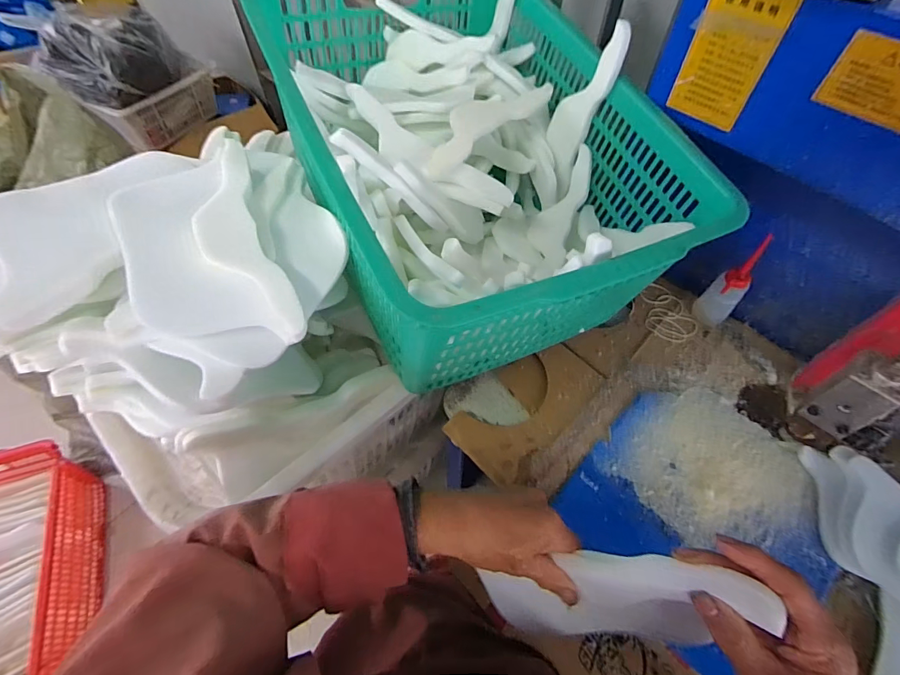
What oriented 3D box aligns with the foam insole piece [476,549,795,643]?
[{"bbox_3d":[0.137,0.226,0.365,0.104,0.239,0.024,53,39,-14],"label":"foam insole piece"}]

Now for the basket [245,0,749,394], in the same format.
[{"bbox_3d":[0.024,-0.239,0.566,0.386,0.253,0.567,-23,61,-13],"label":"basket"}]

